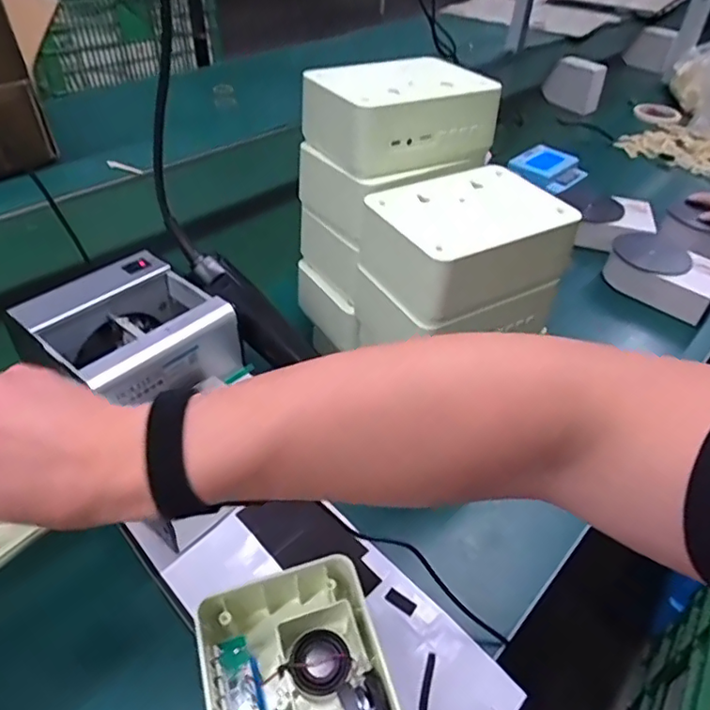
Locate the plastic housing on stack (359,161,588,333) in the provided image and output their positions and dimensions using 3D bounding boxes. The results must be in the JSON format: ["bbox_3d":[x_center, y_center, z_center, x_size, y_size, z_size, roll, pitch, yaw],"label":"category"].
[{"bbox_3d":[0.086,-0.088,0.440,0.136,0.059,0.112,-23,48,-25],"label":"plastic housing on stack"}]

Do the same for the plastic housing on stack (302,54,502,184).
[{"bbox_3d":[0.041,-0.203,0.470,0.139,0.062,0.098,-21,47,-24],"label":"plastic housing on stack"}]

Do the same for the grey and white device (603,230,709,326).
[{"bbox_3d":[0.407,-0.112,0.744,0.134,0.049,0.103,32,50,28],"label":"grey and white device"}]

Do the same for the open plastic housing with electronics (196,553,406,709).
[{"bbox_3d":[-0.032,0.207,0.345,0.105,0.052,0.139,-10,44,-14],"label":"open plastic housing with electronics"}]

